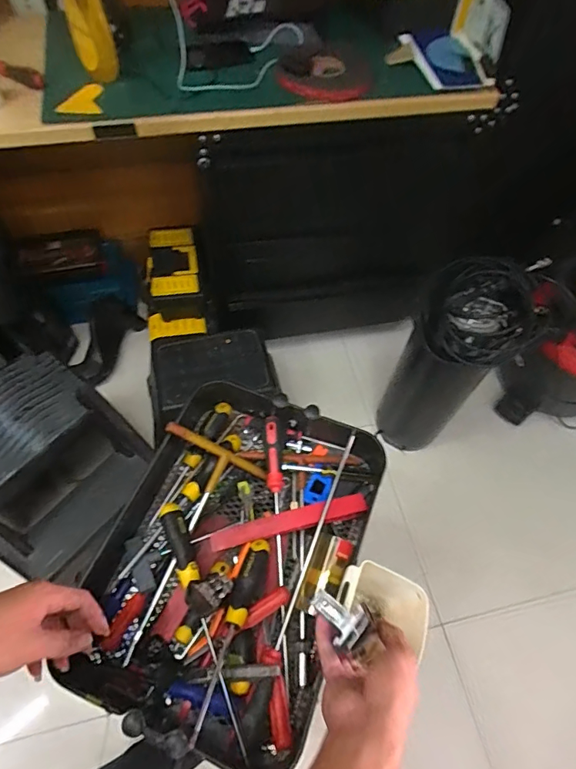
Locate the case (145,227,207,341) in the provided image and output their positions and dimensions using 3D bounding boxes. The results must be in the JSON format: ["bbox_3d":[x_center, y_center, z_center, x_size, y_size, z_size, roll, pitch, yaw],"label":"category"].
[{"bbox_3d":[-0.374,-0.314,1.525,0.190,0.195,0.331,-8,60,-7],"label":"case"}]

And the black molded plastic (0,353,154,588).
[{"bbox_3d":[-0.602,0.206,1.161,0.381,0.319,0.381,34,64,16],"label":"black molded plastic"}]

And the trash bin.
[{"bbox_3d":[0.401,-0.036,1.259,0.227,0.630,0.208,16,60,6],"label":"trash bin"}]

